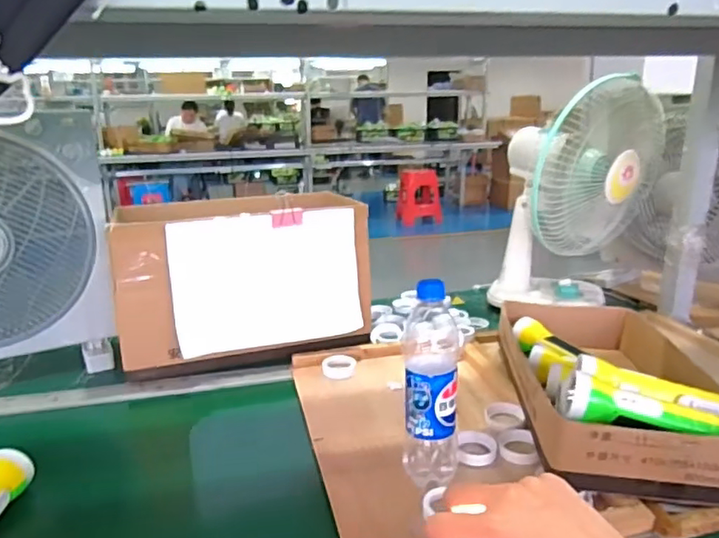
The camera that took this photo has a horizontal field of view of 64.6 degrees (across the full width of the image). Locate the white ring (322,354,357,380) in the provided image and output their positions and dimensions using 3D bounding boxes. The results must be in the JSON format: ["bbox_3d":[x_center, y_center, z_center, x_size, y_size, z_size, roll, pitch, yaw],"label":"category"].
[{"bbox_3d":[-0.032,0.157,0.919,0.055,0.022,0.053,-3,17,-4],"label":"white ring"}]

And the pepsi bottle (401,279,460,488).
[{"bbox_3d":[0.079,0.132,0.629,0.062,0.227,0.056,1,17,8],"label":"pepsi bottle"}]

